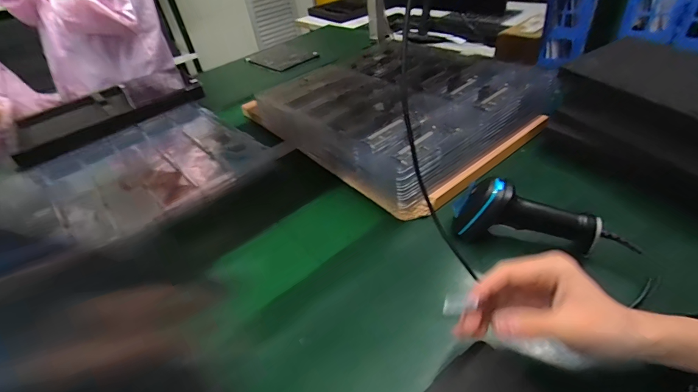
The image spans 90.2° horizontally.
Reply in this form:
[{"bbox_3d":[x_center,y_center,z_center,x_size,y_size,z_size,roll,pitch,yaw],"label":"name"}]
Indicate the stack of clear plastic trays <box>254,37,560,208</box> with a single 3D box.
[{"bbox_3d":[0.095,-0.191,0.682,0.418,0.082,0.444,-31,44,-25],"label":"stack of clear plastic trays"}]

